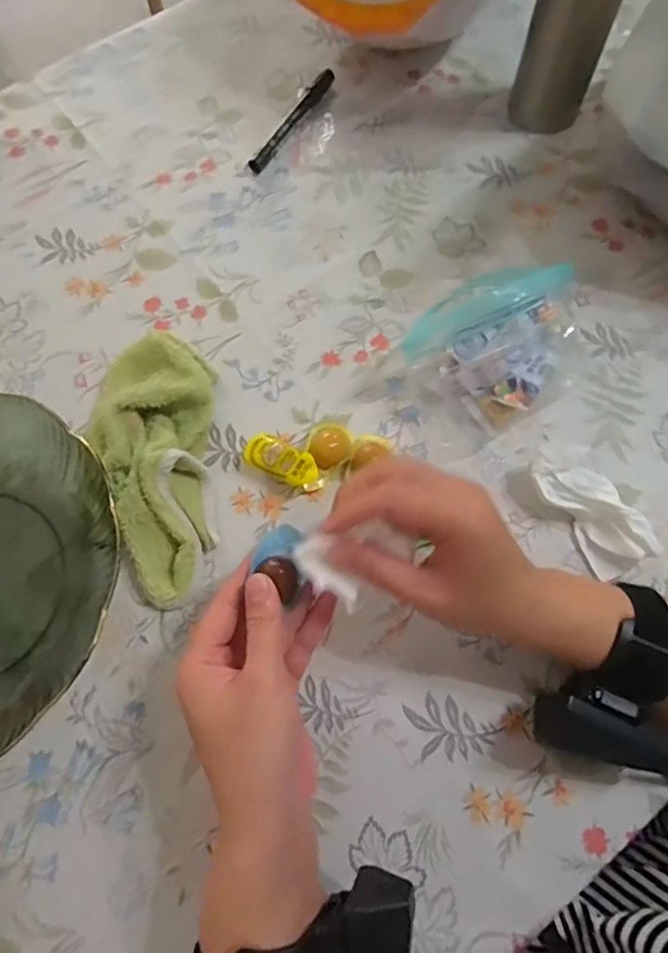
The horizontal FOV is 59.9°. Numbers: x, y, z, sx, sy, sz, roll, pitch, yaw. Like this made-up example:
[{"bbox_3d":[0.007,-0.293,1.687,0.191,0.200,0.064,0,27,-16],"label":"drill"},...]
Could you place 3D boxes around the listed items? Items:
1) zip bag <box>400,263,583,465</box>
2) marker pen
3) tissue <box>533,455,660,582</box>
[{"bbox_3d":[0.123,-0.094,0.431,0.151,0.039,0.107,-30,72,-10],"label":"zip bag"},{"bbox_3d":[-0.039,-0.334,0.540,0.017,0.014,0.136,28,72,10],"label":"marker pen"},{"bbox_3d":[0.178,0.022,0.394,0.043,0.026,0.086,-30,72,-10],"label":"tissue"}]

